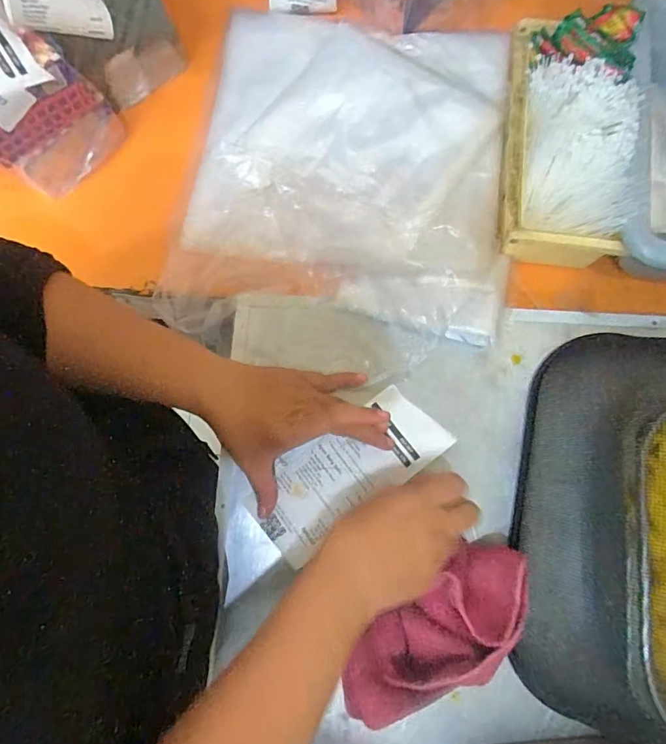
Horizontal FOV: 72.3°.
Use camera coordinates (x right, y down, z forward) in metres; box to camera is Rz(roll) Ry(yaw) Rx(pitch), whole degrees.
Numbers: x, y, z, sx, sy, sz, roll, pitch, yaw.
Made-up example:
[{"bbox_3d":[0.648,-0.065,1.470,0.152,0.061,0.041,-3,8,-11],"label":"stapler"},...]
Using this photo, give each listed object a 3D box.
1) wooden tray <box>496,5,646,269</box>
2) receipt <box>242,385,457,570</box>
[{"bbox_3d":[0.217,-0.223,0.425,0.106,0.081,0.232,6,80,2],"label":"wooden tray"},{"bbox_3d":[0.014,0.092,0.418,0.184,0.008,0.083,-32,81,-3],"label":"receipt"}]

